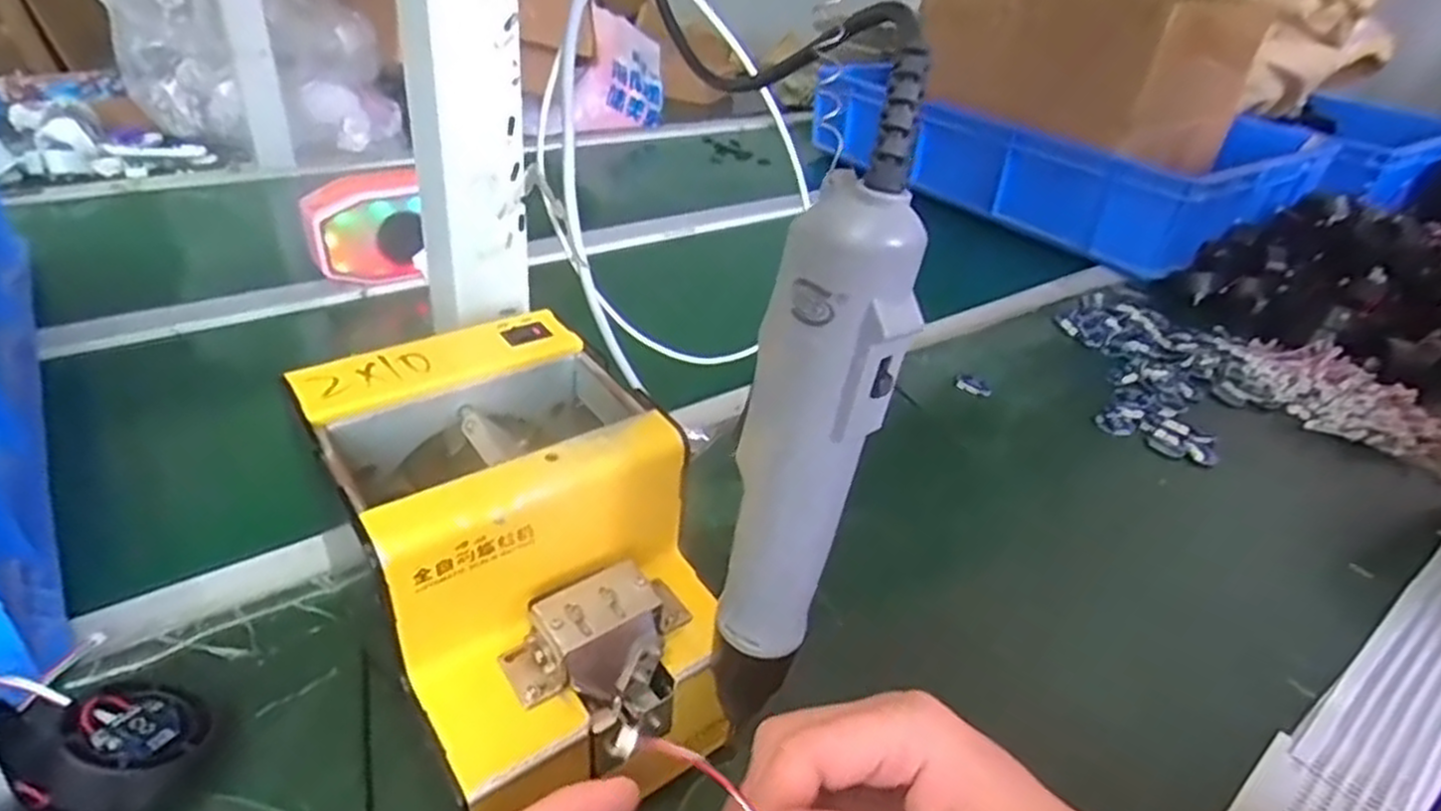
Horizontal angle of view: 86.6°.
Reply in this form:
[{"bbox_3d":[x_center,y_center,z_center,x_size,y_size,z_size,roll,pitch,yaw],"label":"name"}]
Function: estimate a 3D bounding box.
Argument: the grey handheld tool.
[{"bbox_3d":[0.027,0.011,0.235,0.039,0.203,0.033,8,34,2],"label":"grey handheld tool"}]

